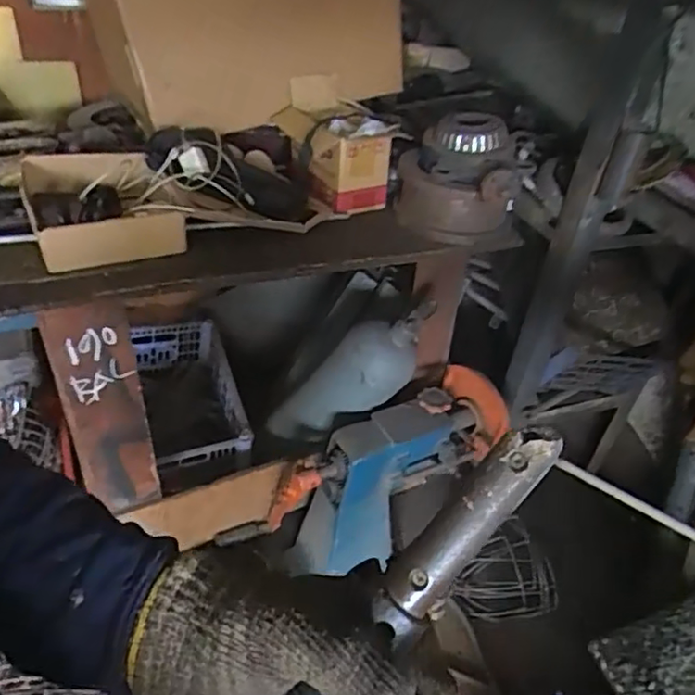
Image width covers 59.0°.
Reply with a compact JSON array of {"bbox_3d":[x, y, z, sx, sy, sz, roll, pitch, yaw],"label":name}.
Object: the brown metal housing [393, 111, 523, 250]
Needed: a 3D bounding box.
[{"bbox_3d":[0.206,-0.292,1.101,0.214,0.184,0.202,0,40,-6],"label":"brown metal housing"}]

